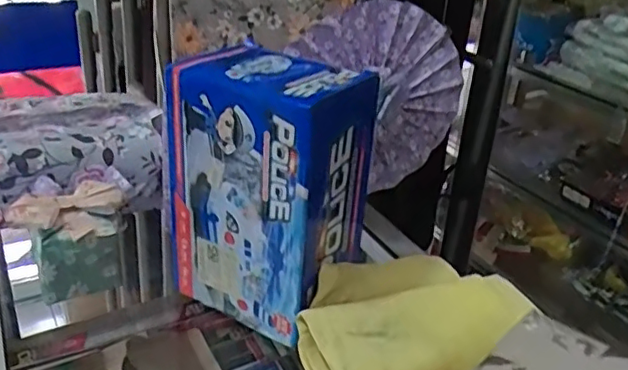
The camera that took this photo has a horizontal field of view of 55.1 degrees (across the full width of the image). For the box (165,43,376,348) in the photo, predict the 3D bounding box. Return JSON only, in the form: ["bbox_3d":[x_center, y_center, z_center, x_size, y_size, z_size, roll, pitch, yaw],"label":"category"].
[{"bbox_3d":[-0.036,0.001,0.459,0.128,0.183,0.097,18,30,25],"label":"box"}]

